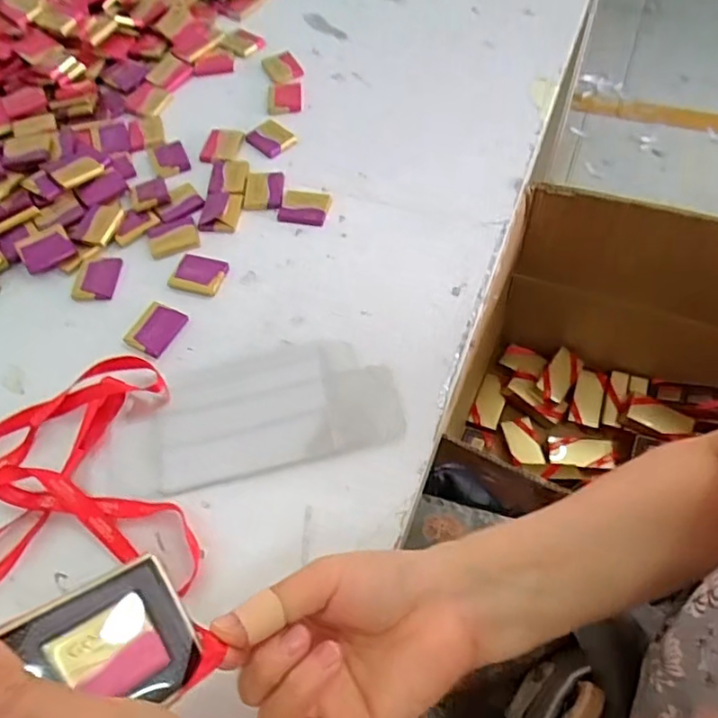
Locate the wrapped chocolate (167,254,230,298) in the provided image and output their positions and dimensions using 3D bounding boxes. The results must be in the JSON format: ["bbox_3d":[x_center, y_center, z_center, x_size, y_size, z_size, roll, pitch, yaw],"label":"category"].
[{"bbox_3d":[-0.124,-0.067,0.466,0.040,0.005,0.033,11,60,11],"label":"wrapped chocolate"}]

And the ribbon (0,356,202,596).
[{"bbox_3d":[-0.182,0.083,0.375,0.138,0.018,0.162,-19,59,-7],"label":"ribbon"}]

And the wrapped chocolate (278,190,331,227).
[{"bbox_3d":[-0.046,-0.126,0.494,0.042,0.007,0.038,10,60,11],"label":"wrapped chocolate"}]

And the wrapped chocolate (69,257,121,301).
[{"bbox_3d":[-0.207,-0.065,0.475,0.033,0.004,0.042,1,59,5],"label":"wrapped chocolate"}]

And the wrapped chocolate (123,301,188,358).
[{"bbox_3d":[-0.150,-0.023,0.442,0.033,0.005,0.040,21,63,17],"label":"wrapped chocolate"}]

